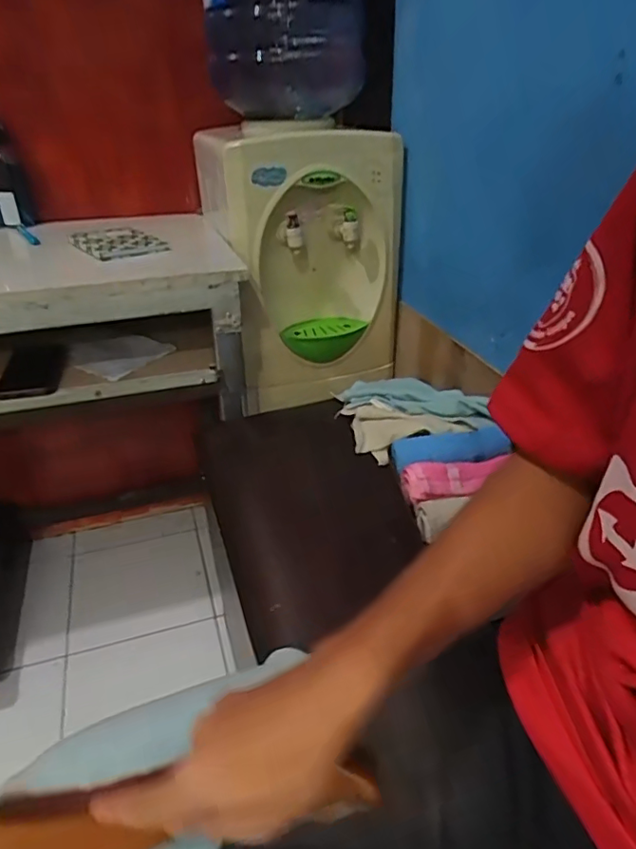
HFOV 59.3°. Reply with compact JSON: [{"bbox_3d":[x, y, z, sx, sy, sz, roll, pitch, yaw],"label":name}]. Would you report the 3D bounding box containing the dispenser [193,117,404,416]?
[{"bbox_3d":[-0.041,-0.327,1.113,0.318,0.459,0.326,-10,32,-16],"label":"dispenser"}]

